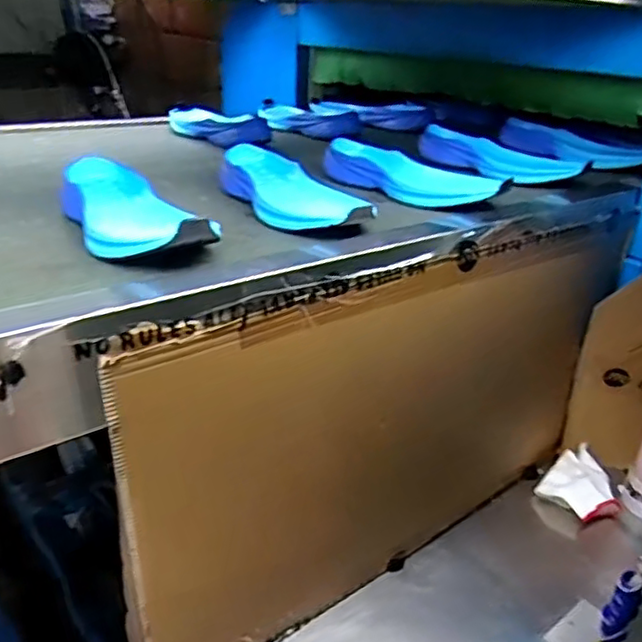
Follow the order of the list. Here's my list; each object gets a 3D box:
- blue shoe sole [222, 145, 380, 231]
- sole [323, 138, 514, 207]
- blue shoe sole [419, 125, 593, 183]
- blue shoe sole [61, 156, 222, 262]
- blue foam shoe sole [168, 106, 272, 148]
[{"bbox_3d":[-0.040,-0.152,0.703,0.097,0.041,0.251,-7,23,-21],"label":"blue shoe sole"},{"bbox_3d":[0.107,-0.184,0.802,0.085,0.050,0.247,-15,27,-35],"label":"sole"},{"bbox_3d":[0.252,-0.238,0.940,0.269,0.057,0.069,21,29,39],"label":"blue shoe sole"},{"bbox_3d":[-0.180,-0.110,0.605,0.098,0.048,0.244,-10,24,-26],"label":"blue shoe sole"},{"bbox_3d":[-0.183,-0.331,1.089,0.088,0.040,0.303,-12,26,-31],"label":"blue foam shoe sole"}]

